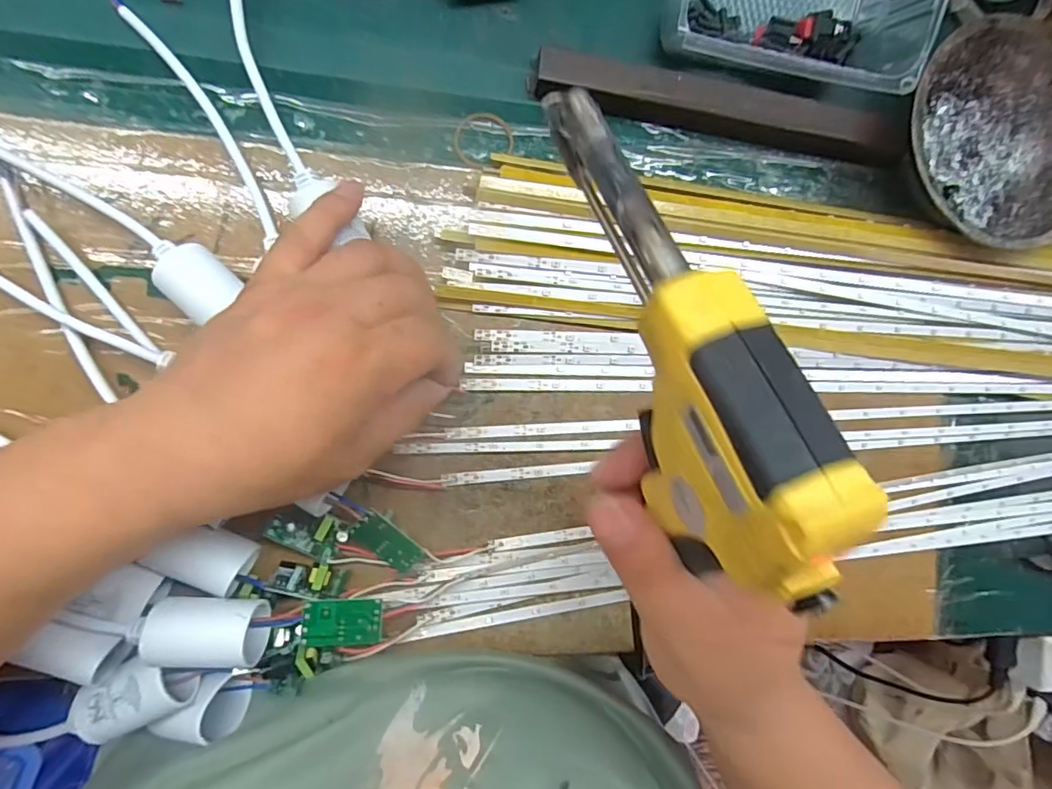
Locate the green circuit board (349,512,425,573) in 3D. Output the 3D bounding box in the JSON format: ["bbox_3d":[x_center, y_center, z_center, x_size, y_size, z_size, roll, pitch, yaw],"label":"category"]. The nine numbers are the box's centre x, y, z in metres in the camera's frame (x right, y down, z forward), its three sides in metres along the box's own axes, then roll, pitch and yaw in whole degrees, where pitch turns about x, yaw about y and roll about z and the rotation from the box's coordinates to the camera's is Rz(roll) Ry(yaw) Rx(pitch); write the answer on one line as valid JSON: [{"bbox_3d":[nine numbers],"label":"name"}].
[{"bbox_3d":[-0.068,0.074,0.268,0.034,0.004,0.020,43,109,-10],"label":"green circuit board"}]

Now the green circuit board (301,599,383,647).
[{"bbox_3d":[-0.086,0.108,0.256,0.035,0.004,0.020,3,90,-10],"label":"green circuit board"}]

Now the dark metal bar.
[{"bbox_3d":[0.116,-0.163,0.308,0.217,0.016,0.024,8,91,-9],"label":"dark metal bar"}]

